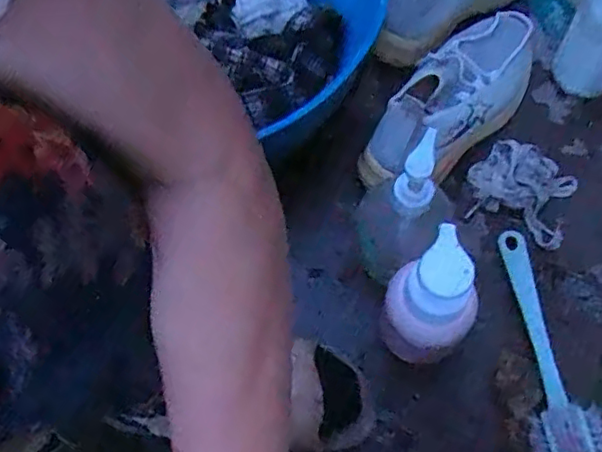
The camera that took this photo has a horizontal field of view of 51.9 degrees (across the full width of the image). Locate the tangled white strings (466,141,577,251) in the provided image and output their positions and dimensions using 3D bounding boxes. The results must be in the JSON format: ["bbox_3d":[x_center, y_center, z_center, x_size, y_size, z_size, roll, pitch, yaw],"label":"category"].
[{"bbox_3d":[0.209,-0.037,0.574,0.097,0.029,0.070,33,69,15],"label":"tangled white strings"}]

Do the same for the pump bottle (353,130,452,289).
[{"bbox_3d":[0.079,-0.010,0.492,0.065,0.142,0.071,0,65,1],"label":"pump bottle"}]

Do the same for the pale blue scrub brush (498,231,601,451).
[{"bbox_3d":[0.204,0.099,0.511,0.053,0.033,0.212,-3,65,0],"label":"pale blue scrub brush"}]

